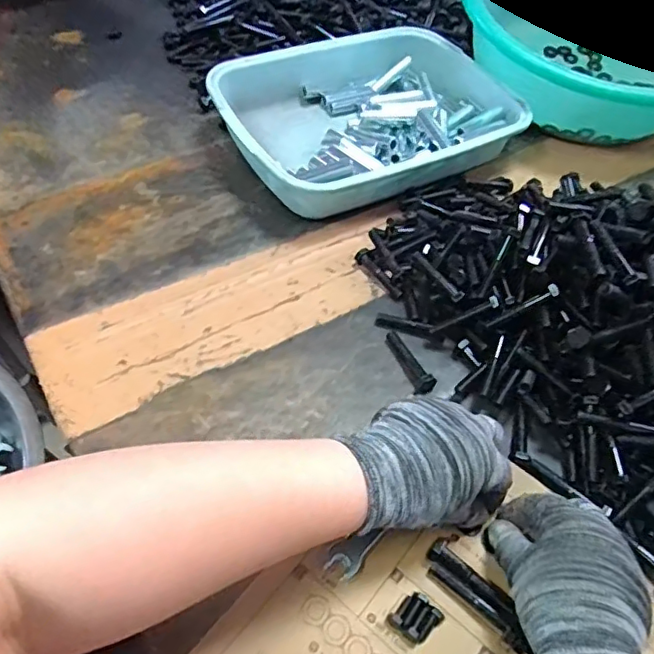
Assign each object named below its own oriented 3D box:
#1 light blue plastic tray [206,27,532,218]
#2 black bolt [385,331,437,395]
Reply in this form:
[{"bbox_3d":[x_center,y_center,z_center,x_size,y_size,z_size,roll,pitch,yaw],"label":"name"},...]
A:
[{"bbox_3d":[0.051,-0.241,0.641,0.335,0.053,0.232,-23,57,-21],"label":"light blue plastic tray"},{"bbox_3d":[0.066,0.026,0.467,0.015,0.014,0.065,-16,55,-16],"label":"black bolt"}]

